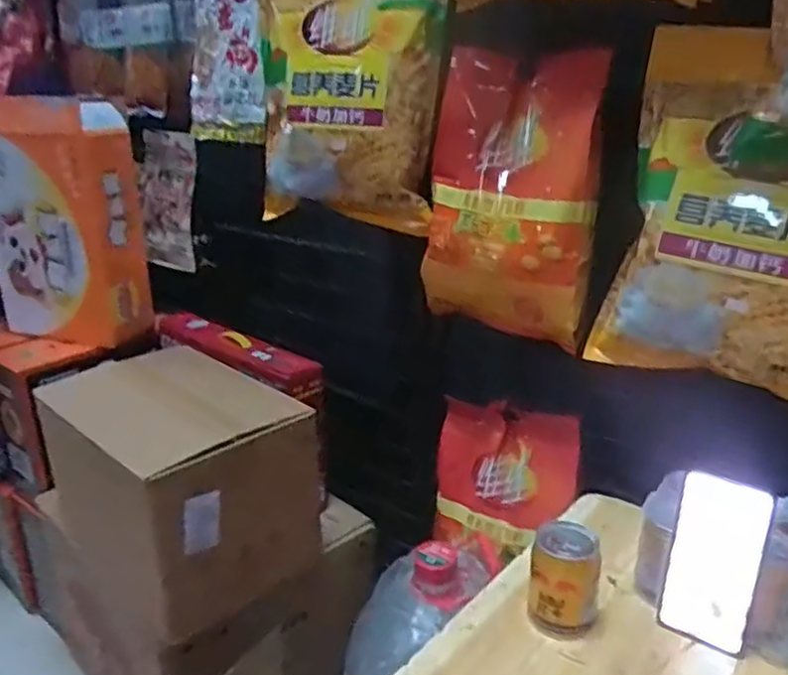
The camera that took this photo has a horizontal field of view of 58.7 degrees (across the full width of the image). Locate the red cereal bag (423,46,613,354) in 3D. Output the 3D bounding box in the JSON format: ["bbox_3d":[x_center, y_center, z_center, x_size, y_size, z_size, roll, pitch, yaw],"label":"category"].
[{"bbox_3d":[0.139,-0.172,0.887,0.227,0.336,0.064,15,25,35],"label":"red cereal bag"}]

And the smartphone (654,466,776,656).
[{"bbox_3d":[0.296,0.207,0.644,0.077,0.160,0.010,13,14,29],"label":"smartphone"}]

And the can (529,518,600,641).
[{"bbox_3d":[0.164,0.233,0.674,0.064,0.092,0.063,6,22,17],"label":"can"}]

